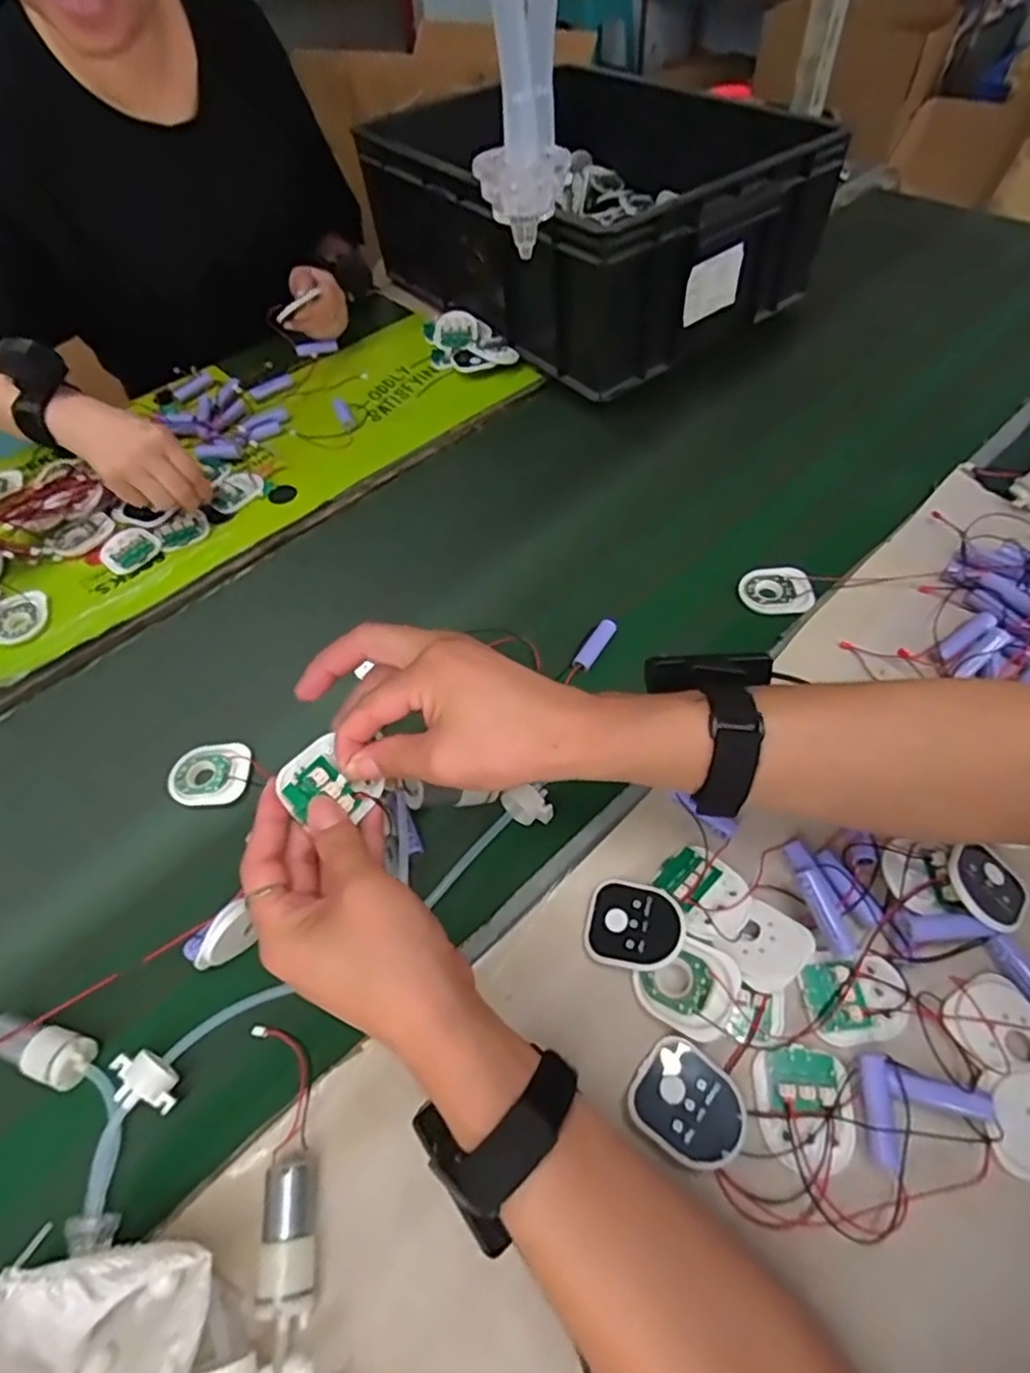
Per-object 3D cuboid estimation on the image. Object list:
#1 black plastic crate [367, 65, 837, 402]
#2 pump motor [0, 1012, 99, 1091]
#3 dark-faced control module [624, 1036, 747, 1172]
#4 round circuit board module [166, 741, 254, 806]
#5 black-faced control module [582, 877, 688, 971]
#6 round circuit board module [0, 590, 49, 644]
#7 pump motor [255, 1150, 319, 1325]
[{"bbox_3d":[0.092,-0.574,0.811,0.372,0.173,0.467,-33,62,-18],"label":"black plastic crate"},{"bbox_3d":[-0.274,0.209,0.391,0.065,0.021,0.027,16,59,12],"label":"pump motor"},{"bbox_3d":[0.091,0.220,0.355,0.056,0.007,0.050,31,63,20],"label":"dark-faced control module"},{"bbox_3d":[-0.222,0.061,0.497,0.065,0.015,0.049,1,57,2],"label":"round circuit board module"},{"bbox_3d":[0.071,0.141,0.399,0.057,0.011,0.049,14,58,11],"label":"black-faced control module"},{"bbox_3d":[-0.436,-0.060,0.587,0.047,0.009,0.052,-17,58,-9],"label":"round circuit board module"},{"bbox_3d":[-0.109,0.265,0.326,0.022,0.025,0.063,-8,57,-4],"label":"pump motor"}]

